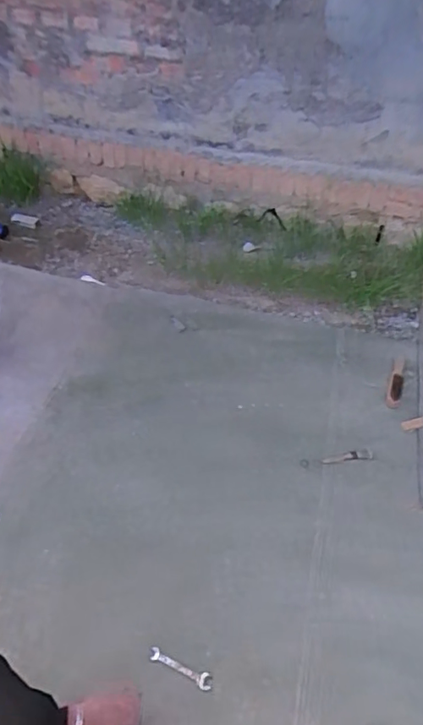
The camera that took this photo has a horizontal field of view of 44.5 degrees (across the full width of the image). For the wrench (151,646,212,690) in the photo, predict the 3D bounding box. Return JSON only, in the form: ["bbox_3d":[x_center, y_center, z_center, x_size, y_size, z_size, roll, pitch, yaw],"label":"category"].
[{"bbox_3d":[-0.069,0.683,1.156,0.151,0.006,0.034,16,51,17],"label":"wrench"}]

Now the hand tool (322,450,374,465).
[{"bbox_3d":[0.395,0.276,1.506,0.150,0.009,0.032,-7,48,-3],"label":"hand tool"}]

